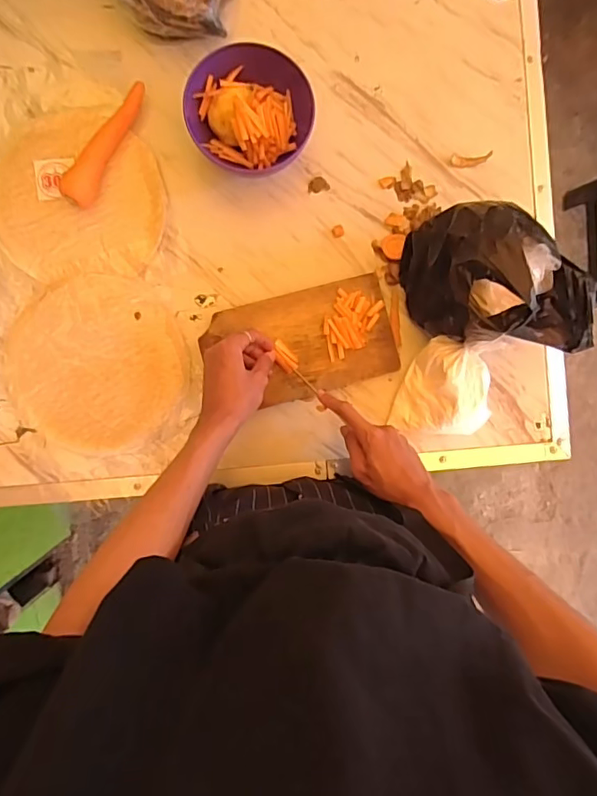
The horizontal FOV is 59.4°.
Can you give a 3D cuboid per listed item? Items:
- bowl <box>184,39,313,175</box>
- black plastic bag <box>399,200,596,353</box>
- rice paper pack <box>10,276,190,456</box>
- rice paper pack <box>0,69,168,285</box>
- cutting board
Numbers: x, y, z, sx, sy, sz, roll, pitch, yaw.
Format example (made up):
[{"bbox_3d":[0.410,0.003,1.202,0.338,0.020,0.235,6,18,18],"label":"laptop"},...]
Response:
[{"bbox_3d":[-0.061,-0.354,0.649,0.150,0.066,0.136,-5,90,-5],"label":"bowl"},{"bbox_3d":[0.233,-0.133,0.612,0.171,0.182,0.165,-8,90,-5],"label":"black plastic bag"},{"bbox_3d":[-0.252,-0.043,0.660,0.216,0.008,0.216,3,89,-5],"label":"rice paper pack"},{"bbox_3d":[-0.293,-0.281,0.655,0.232,0.012,0.259,-5,90,-5],"label":"rice paper pack"},{"bbox_3d":[0.005,-0.070,0.676,0.235,0.012,0.132,-16,91,-4],"label":"cutting board"}]

